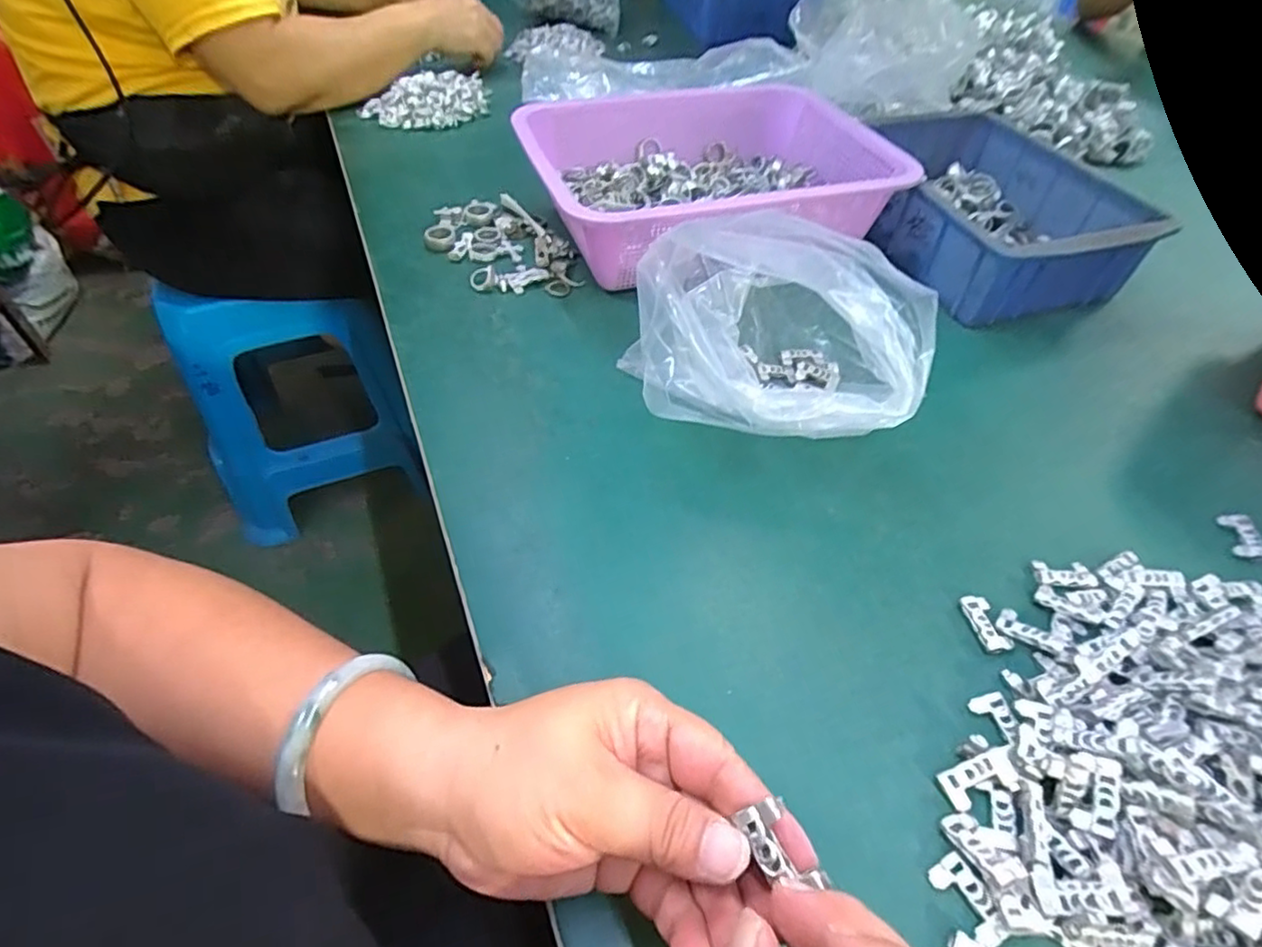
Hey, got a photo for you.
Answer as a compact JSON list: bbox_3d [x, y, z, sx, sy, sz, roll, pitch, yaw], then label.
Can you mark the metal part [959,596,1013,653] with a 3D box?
[{"bbox_3d":[0.184,0.078,0.327,0.015,0.005,0.030,-5,50,-7],"label":"metal part"}]

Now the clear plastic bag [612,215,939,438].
[{"bbox_3d":[0.088,-0.089,0.400,0.165,0.108,0.148,8,49,4],"label":"clear plastic bag"}]

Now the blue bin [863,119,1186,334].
[{"bbox_3d":[0.306,-0.242,0.569,0.171,0.068,0.259,-14,51,-14],"label":"blue bin"}]

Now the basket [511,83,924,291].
[{"bbox_3d":[0.067,-0.269,0.571,0.319,0.079,0.248,-17,52,-16],"label":"basket"}]

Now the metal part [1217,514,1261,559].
[{"bbox_3d":[0.362,0.037,0.373,0.016,0.008,0.030,8,49,5],"label":"metal part"}]

